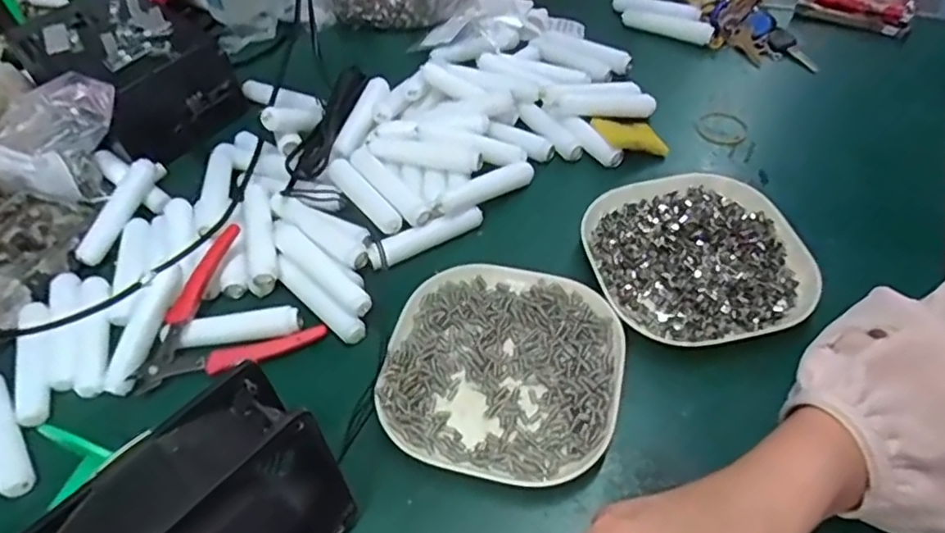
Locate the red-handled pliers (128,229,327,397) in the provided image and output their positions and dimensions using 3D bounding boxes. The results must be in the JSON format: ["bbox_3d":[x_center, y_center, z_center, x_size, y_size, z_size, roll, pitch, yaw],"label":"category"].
[{"bbox_3d":[-0.171,0.041,0.406,0.108,0.008,0.099,-41,78,-17],"label":"red-handled pliers"}]

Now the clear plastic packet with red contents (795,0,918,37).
[{"bbox_3d":[0.376,-0.256,0.605,0.100,0.025,0.035,24,58,16],"label":"clear plastic packet with red contents"}]

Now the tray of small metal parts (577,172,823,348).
[{"bbox_3d":[0.152,-0.009,0.430,0.140,0.019,0.137,-12,55,-9],"label":"tray of small metal parts"}]

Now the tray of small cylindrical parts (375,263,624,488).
[{"bbox_3d":[0.018,0.059,0.381,0.138,0.019,0.138,12,55,8],"label":"tray of small cylindrical parts"}]

